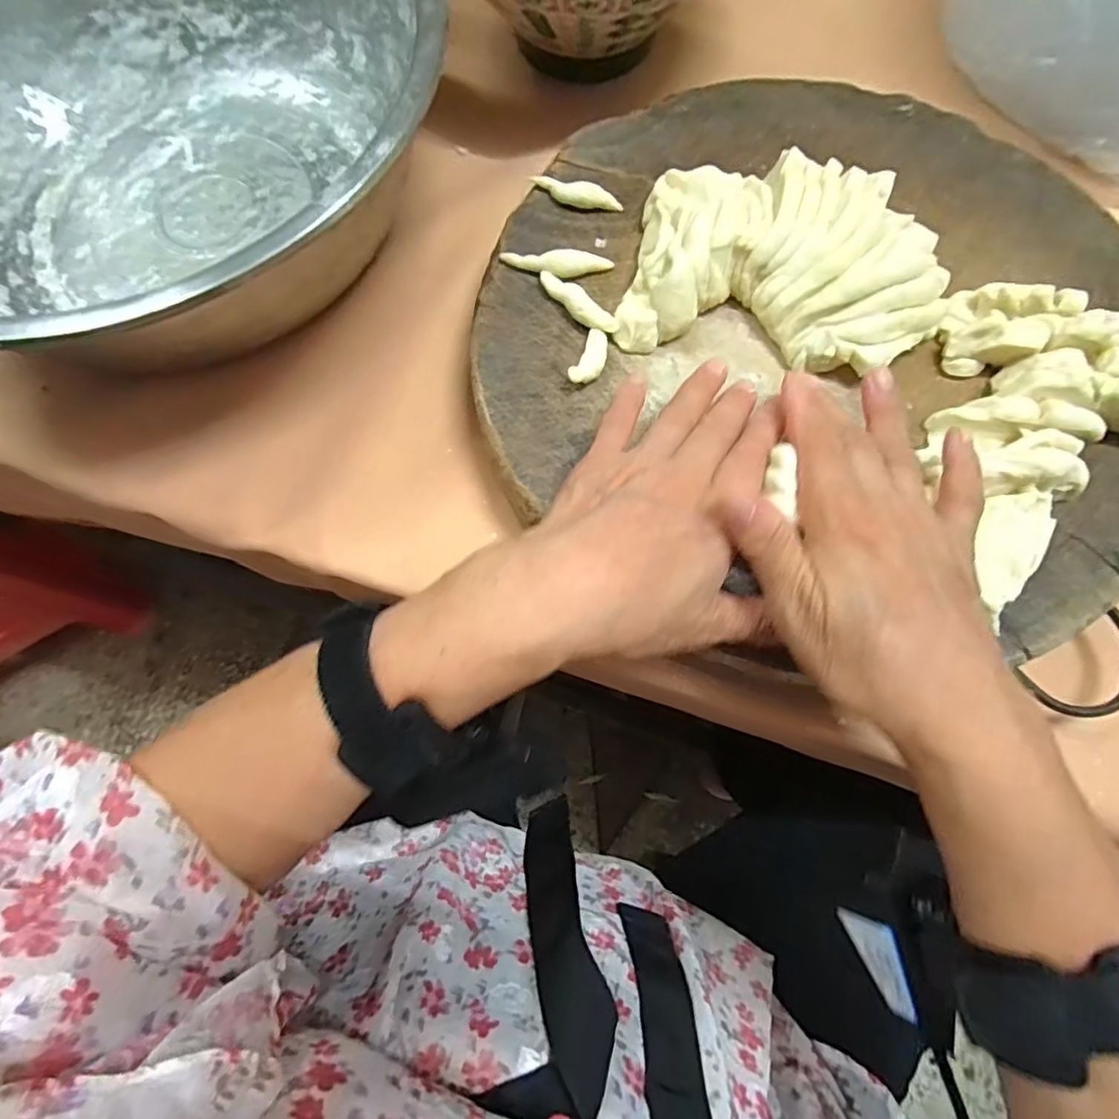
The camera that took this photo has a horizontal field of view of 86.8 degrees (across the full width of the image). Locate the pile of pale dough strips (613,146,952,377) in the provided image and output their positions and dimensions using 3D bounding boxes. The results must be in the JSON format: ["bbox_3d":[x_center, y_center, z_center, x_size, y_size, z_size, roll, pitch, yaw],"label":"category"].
[{"bbox_3d":[0.114,-0.152,0.301,0.148,0.033,0.108,11,76,4],"label":"pile of pale dough strips"}]

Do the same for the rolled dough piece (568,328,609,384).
[{"bbox_3d":[0.016,-0.101,0.298,0.014,0.011,0.034,21,77,7],"label":"rolled dough piece"}]

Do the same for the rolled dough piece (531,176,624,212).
[{"bbox_3d":[0.008,-0.204,0.331,0.052,0.010,0.013,21,77,7],"label":"rolled dough piece"}]

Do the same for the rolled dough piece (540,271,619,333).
[{"bbox_3d":[0.008,-0.133,0.308,0.012,0.011,0.052,-44,78,-9],"label":"rolled dough piece"}]

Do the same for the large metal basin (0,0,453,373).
[{"bbox_3d":[-0.225,-0.236,0.329,0.324,0.107,0.325,0,73,1],"label":"large metal basin"}]

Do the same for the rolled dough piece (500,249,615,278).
[{"bbox_3d":[-0.002,-0.159,0.318,0.059,0.008,0.015,6,75,3],"label":"rolled dough piece"}]

